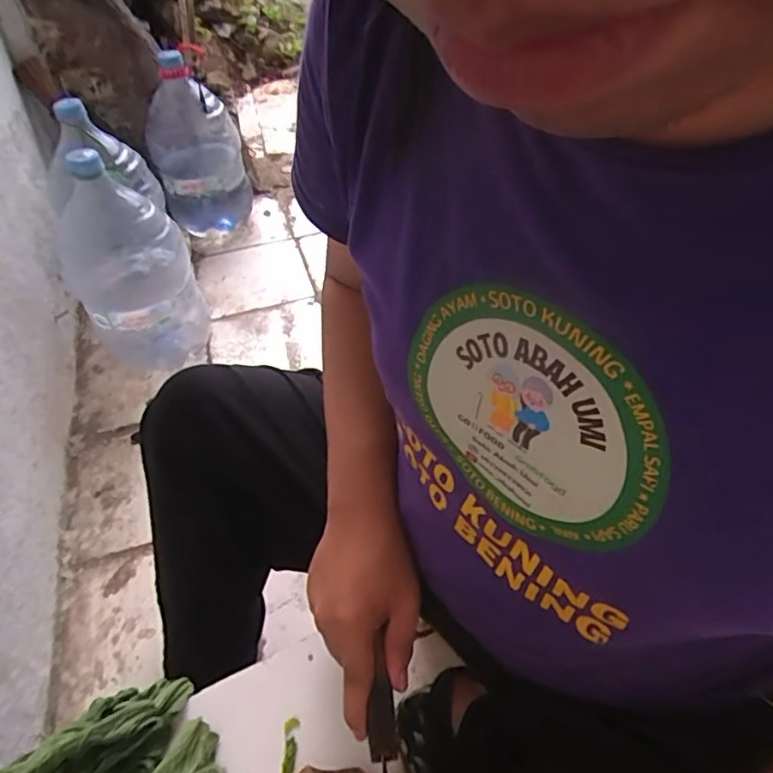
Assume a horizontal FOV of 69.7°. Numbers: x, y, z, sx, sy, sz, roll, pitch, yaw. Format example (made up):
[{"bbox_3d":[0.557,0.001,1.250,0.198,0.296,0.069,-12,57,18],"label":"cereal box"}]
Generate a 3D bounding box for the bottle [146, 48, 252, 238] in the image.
[{"bbox_3d":[-0.514,-0.635,1.525,0.224,0.442,0.239,-13,47,-7],"label":"bottle"}]

